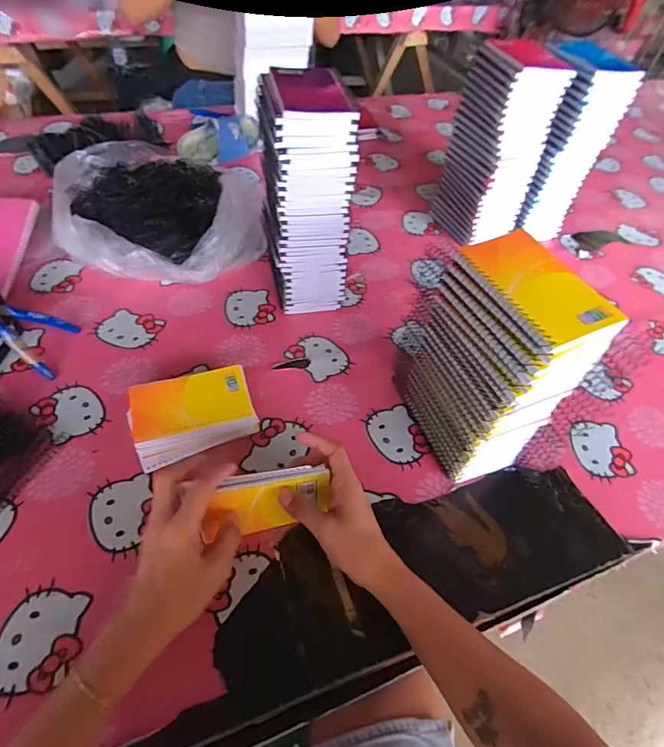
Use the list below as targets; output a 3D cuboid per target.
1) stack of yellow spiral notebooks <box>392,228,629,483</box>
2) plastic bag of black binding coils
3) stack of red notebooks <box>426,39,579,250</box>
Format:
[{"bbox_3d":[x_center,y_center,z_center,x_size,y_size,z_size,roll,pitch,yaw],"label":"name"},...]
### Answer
[{"bbox_3d":[0.157,-0.011,0.471,0.088,0.246,0.159,-17,54,-18],"label":"stack of yellow spiral notebooks"},{"bbox_3d":[-0.276,-0.281,0.742,0.335,0.098,0.319,10,50,4],"label":"plastic bag of black binding coils"},{"bbox_3d":[0.265,-0.363,0.734,0.106,0.283,0.133,-15,53,-16],"label":"stack of red notebooks"}]

